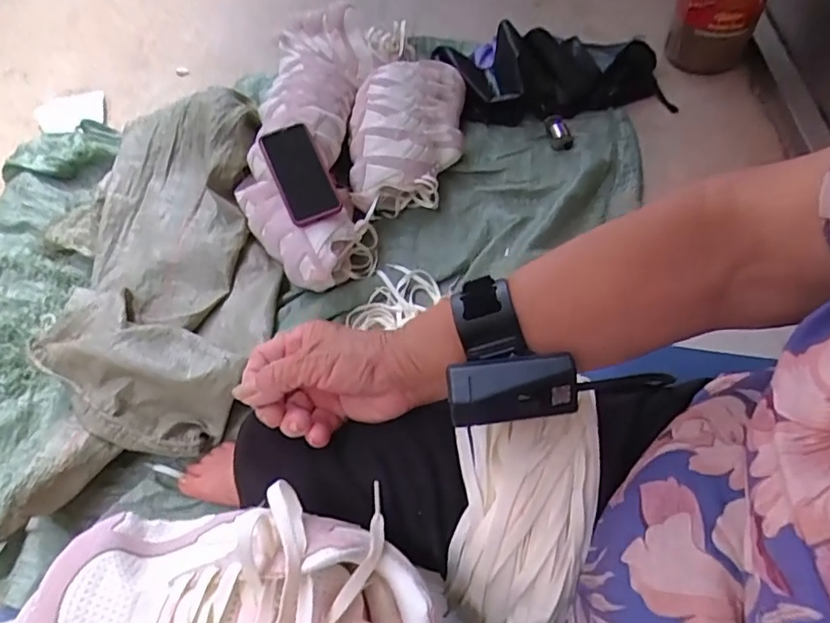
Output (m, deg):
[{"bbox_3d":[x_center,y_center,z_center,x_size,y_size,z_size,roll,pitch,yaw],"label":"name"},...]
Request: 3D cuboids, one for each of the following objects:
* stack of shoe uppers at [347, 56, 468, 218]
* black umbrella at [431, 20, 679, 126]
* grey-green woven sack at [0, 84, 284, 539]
[{"bbox_3d":[-0.015,-0.337,1.067,0.207,0.118,0.352,3,59,3],"label":"stack of shoe uppers"},{"bbox_3d":[0.298,-0.521,1.196,0.481,0.146,0.228,2,59,2],"label":"black umbrella"},{"bbox_3d":[-0.417,-0.058,0.894,0.367,0.128,0.705,-10,60,-5],"label":"grey-green woven sack"}]

